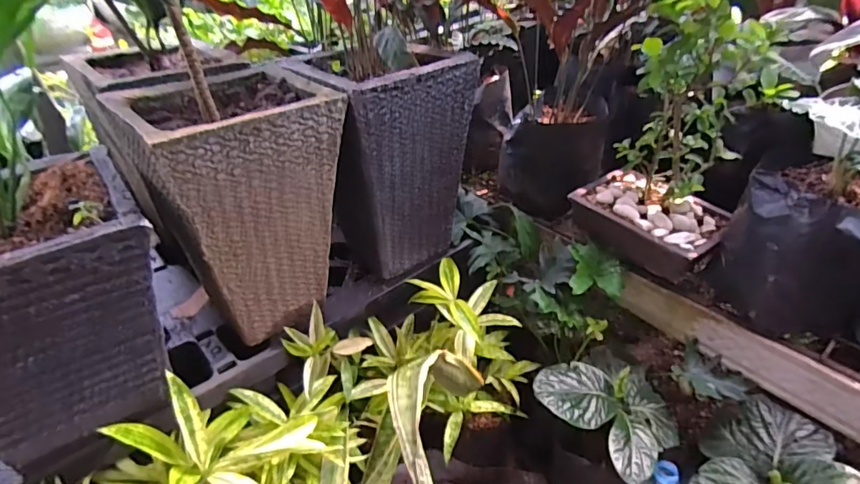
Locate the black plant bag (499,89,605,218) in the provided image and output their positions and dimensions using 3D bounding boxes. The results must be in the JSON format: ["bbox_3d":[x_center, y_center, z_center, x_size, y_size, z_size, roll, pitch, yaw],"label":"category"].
[{"bbox_3d":[0.233,-0.169,0.976,0.180,0.170,0.170,26,48,33],"label":"black plant bag"}]

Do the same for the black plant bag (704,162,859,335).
[{"bbox_3d":[0.532,-0.005,0.693,0.185,0.184,0.207,24,47,32],"label":"black plant bag"}]

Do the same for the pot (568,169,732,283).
[{"bbox_3d":[0.379,-0.039,0.851,0.171,0.073,0.234,-33,46,-30],"label":"pot"}]

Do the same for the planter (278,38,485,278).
[{"bbox_3d":[-0.070,-0.147,0.847,0.224,0.346,0.213,-28,44,-26],"label":"planter"}]

